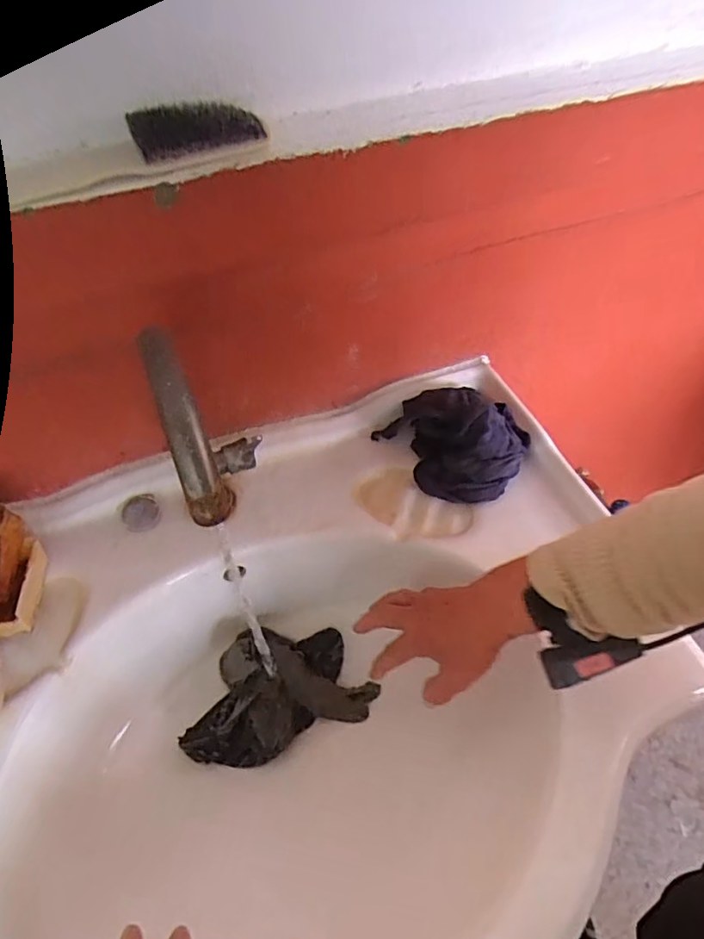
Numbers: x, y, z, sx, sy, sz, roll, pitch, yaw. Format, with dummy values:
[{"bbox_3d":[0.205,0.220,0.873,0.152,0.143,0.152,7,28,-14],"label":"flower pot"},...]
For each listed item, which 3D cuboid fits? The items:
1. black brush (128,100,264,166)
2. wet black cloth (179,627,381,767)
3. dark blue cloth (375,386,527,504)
[{"bbox_3d":[-0.097,-0.216,0.351,0.079,0.020,0.029,-20,55,-14],"label":"black brush"},{"bbox_3d":[-0.063,0.220,0.560,0.188,0.052,0.138,2,53,3],"label":"wet black cloth"},{"bbox_3d":[0.106,-0.039,0.584,0.150,0.067,0.124,29,58,21],"label":"dark blue cloth"}]

